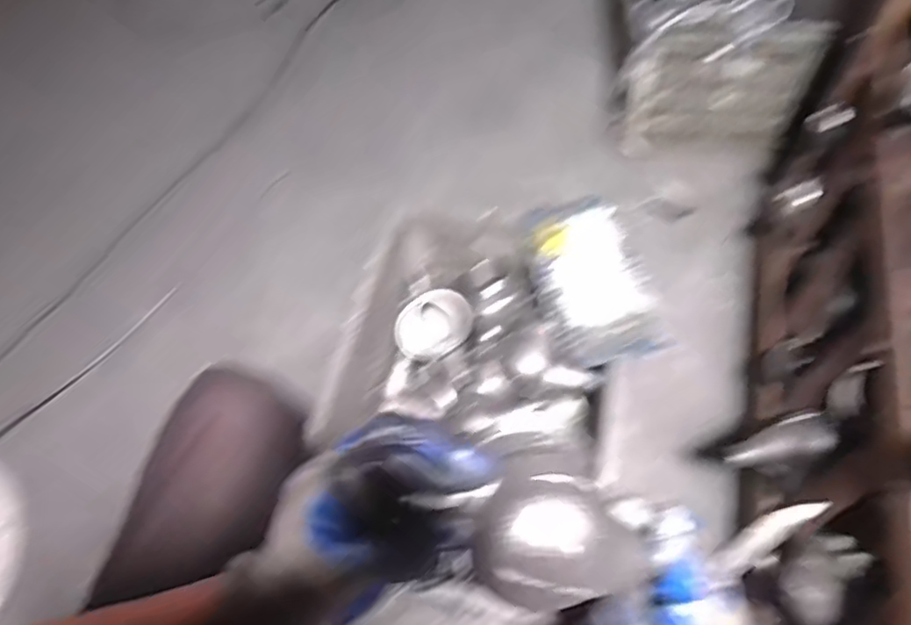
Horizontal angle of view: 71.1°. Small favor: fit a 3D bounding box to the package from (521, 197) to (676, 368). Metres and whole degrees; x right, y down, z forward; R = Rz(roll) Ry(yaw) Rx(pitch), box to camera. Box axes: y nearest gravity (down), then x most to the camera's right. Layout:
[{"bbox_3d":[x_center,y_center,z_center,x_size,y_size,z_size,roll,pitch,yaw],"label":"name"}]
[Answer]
[{"bbox_3d":[0.162,-0.045,0.800,0.131,0.034,0.242,-11,58,-4],"label":"package"}]

